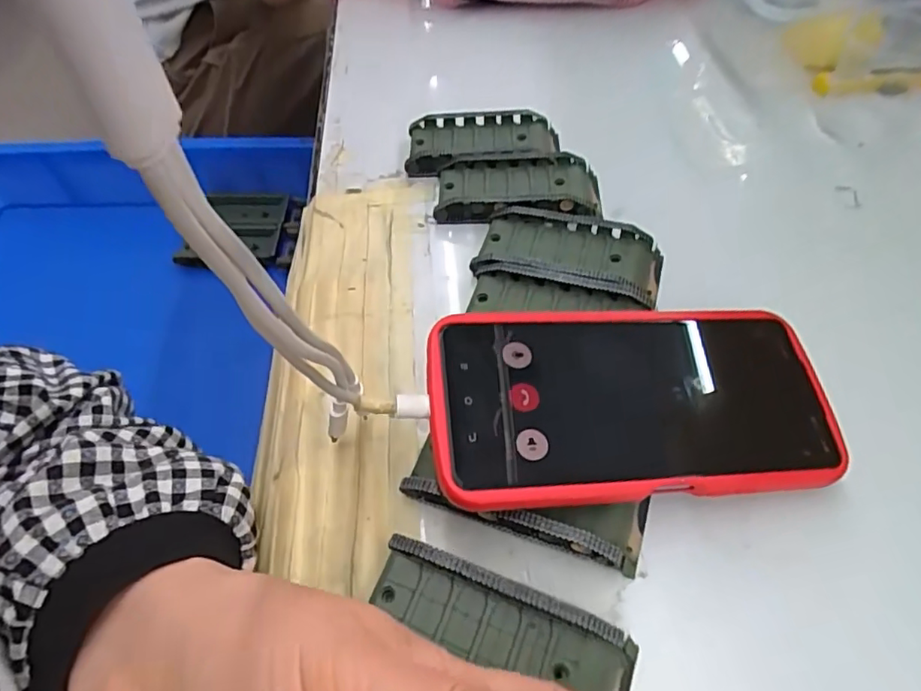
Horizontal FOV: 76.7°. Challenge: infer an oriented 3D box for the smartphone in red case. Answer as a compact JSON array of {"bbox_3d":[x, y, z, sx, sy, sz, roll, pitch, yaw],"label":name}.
[{"bbox_3d":[0.072,0.022,0.241,0.164,0.008,0.081,-1,59,-9],"label":"smartphone in red case"}]

